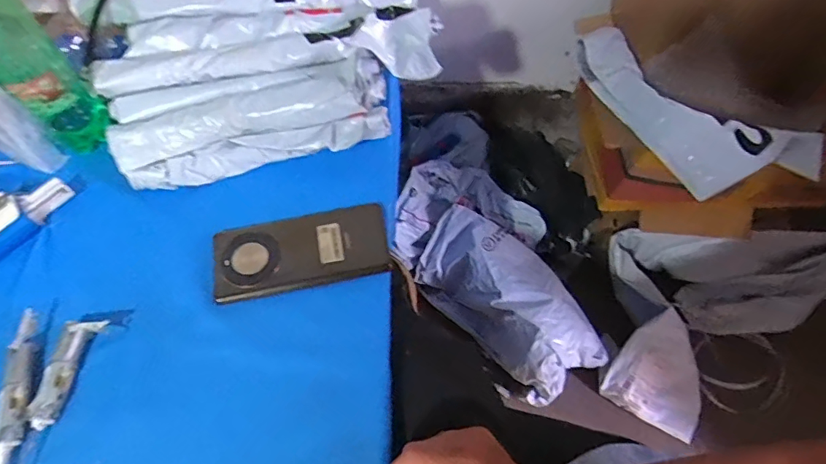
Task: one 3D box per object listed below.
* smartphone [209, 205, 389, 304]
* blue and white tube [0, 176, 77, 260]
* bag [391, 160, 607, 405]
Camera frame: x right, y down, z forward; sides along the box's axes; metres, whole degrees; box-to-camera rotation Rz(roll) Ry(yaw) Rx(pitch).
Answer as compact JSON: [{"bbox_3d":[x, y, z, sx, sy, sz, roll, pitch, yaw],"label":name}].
[{"bbox_3d":[-0.107,0.019,0.472,0.163,0.016,0.070,-9,63,-5],"label":"smartphone"},{"bbox_3d":[-0.393,-0.001,0.472,0.034,0.024,0.132,35,67,16],"label":"blue and white tube"},{"bbox_3d":[0.185,0.084,1.032,0.253,0.170,0.503,-40,68,-19],"label":"bag"}]

